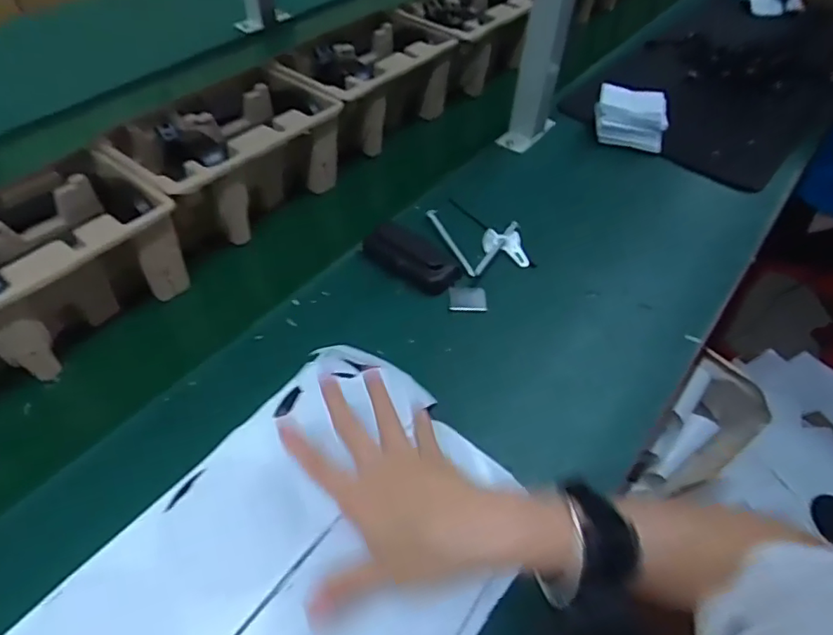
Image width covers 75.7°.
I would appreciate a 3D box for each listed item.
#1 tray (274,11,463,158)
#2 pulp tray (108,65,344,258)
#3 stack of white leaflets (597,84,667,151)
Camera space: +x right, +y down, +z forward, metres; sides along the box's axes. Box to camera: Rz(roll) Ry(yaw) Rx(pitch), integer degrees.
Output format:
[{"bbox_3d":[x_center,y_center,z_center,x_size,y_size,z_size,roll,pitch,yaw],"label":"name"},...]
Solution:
[{"bbox_3d":[-0.062,-0.308,0.730,0.138,0.114,0.224,33,57,24],"label":"tray"},{"bbox_3d":[-0.207,-0.180,0.610,0.143,0.106,0.220,33,57,24],"label":"pulp tray"},{"bbox_3d":[0.299,-0.277,0.750,0.095,0.055,0.057,11,51,8],"label":"stack of white leaflets"}]

